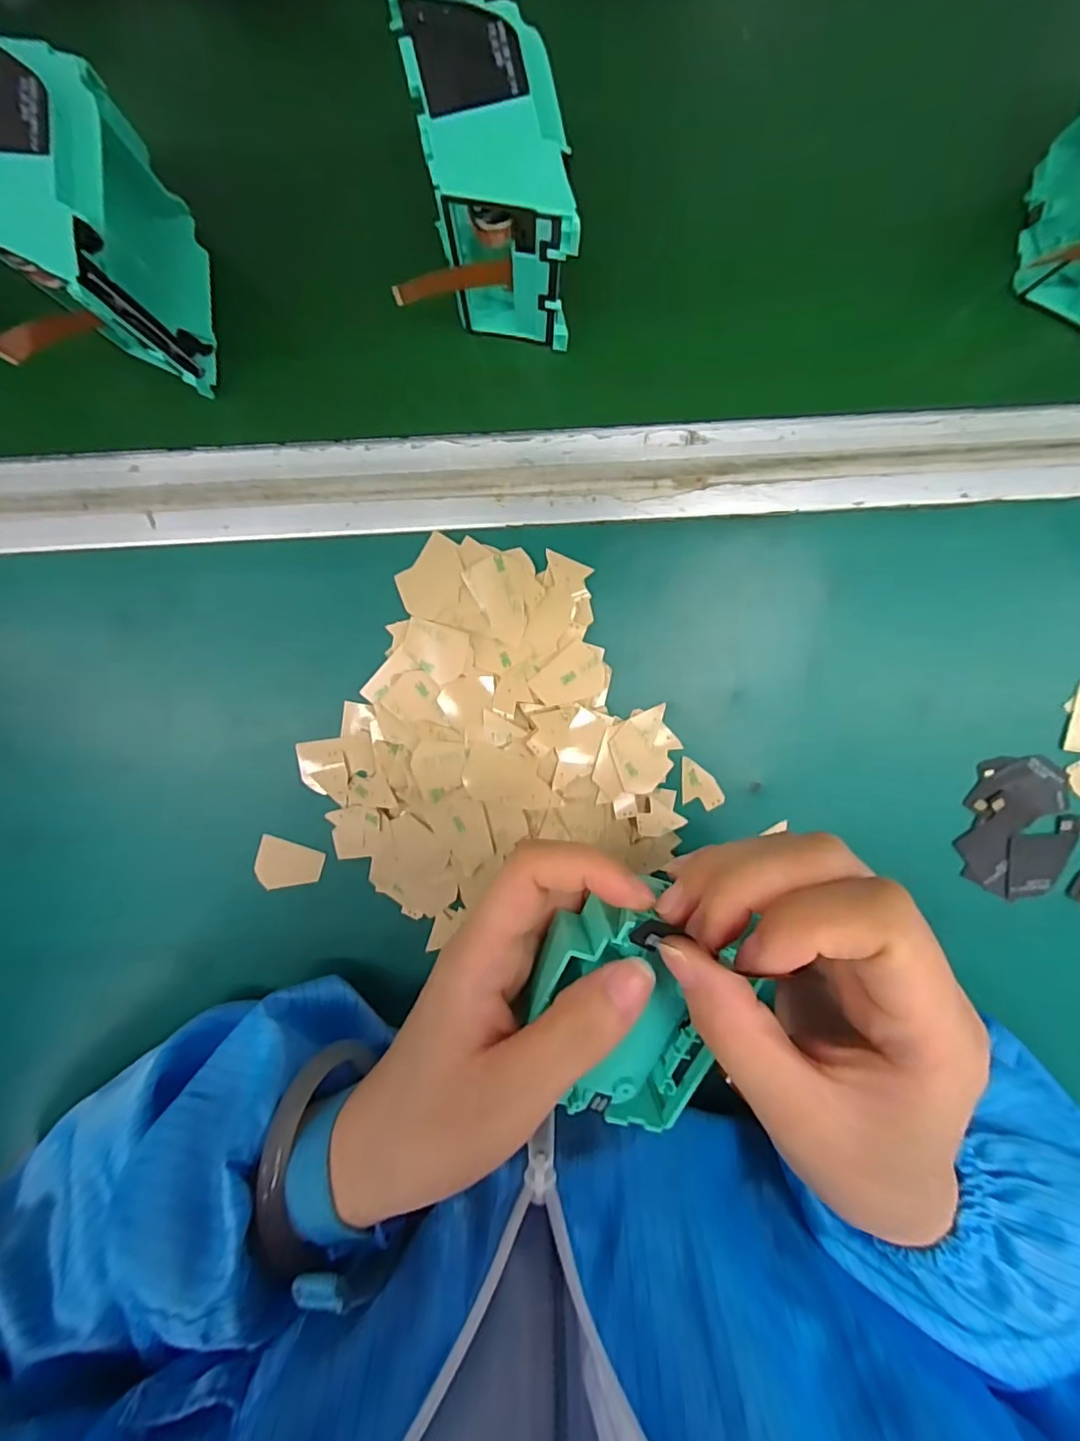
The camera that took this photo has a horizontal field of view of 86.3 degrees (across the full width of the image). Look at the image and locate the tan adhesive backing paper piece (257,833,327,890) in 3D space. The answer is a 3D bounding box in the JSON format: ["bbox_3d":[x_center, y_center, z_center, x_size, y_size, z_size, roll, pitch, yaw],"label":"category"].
[{"bbox_3d":[-0.115,0.067,0.265,0.029,0.004,0.022,16,90,-13],"label":"tan adhesive backing paper piece"}]

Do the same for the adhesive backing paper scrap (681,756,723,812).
[{"bbox_3d":[0.073,0.028,0.258,0.018,0.004,0.023,-3,95,1],"label":"adhesive backing paper scrap"}]

